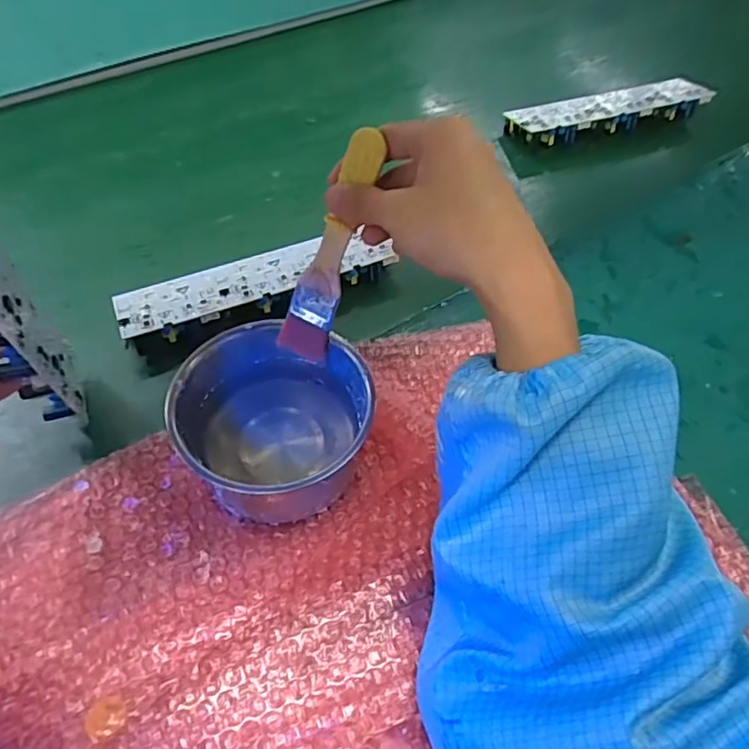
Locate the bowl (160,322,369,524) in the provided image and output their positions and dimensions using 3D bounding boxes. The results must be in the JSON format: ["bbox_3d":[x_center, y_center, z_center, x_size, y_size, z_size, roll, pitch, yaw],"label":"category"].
[{"bbox_3d":[-0.066,0.031,0.388,0.117,0.065,0.113,1,55,-2],"label":"bowl"}]

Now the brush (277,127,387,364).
[{"bbox_3d":[-0.026,-0.074,0.365,0.030,0.147,0.011,33,30,21],"label":"brush"}]

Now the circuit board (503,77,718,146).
[{"bbox_3d":[0.262,-0.299,0.675,0.233,0.031,0.063,-15,57,-13],"label":"circuit board"}]

